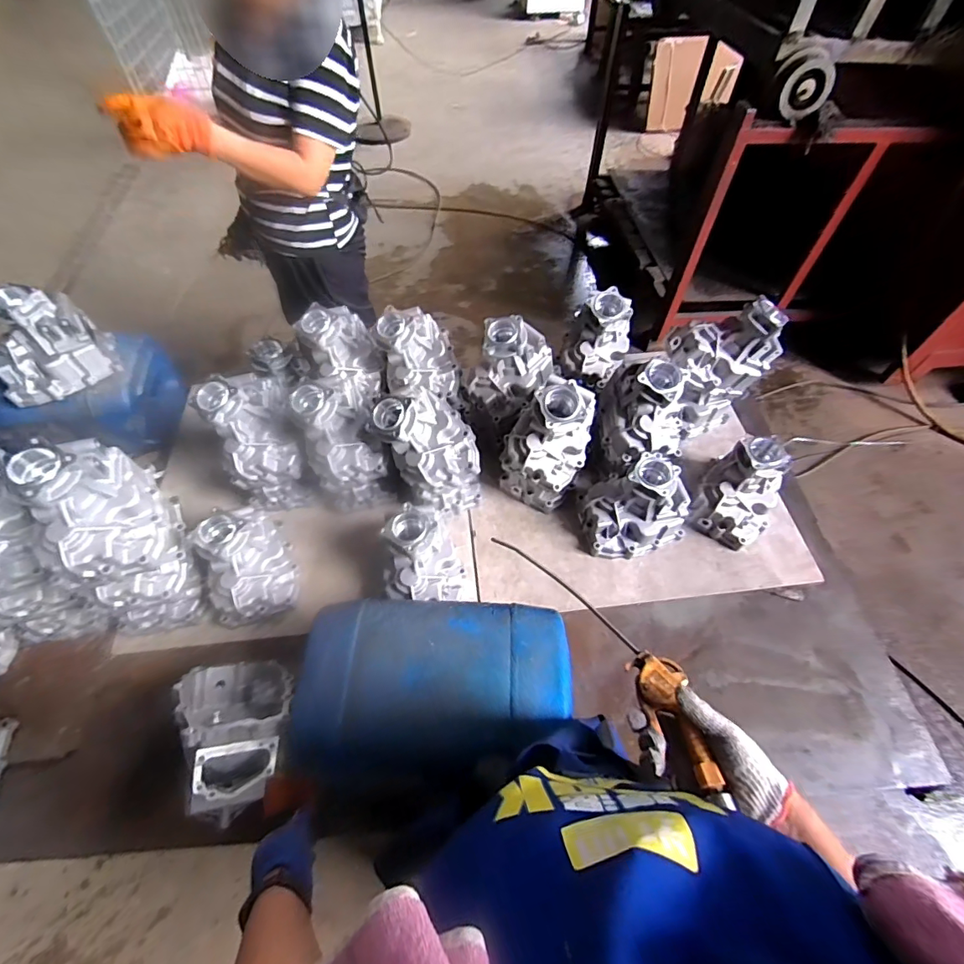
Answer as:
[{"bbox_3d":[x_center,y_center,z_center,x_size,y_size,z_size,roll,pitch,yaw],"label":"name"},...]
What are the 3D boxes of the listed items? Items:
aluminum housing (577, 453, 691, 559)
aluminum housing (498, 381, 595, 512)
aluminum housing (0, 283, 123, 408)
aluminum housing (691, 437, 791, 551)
[{"bbox_3d":[0.355,0.056,1.104,0.223,0.196,0.171,-19,59,-12],"label":"aluminum housing"},{"bbox_3d":[0.154,-0.089,1.100,0.175,0.314,0.171,0,57,0],"label":"aluminum housing"},{"bbox_3d":[-1.008,-0.315,1.083,0.235,0.207,0.120,-33,63,-20],"label":"aluminum housing"},{"bbox_3d":[0.612,0.025,1.110,0.179,0.188,0.171,29,62,18],"label":"aluminum housing"}]

